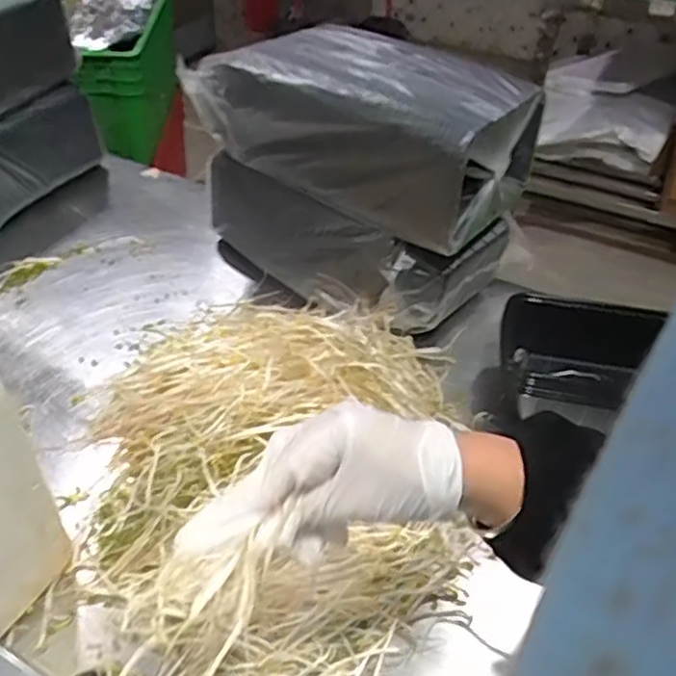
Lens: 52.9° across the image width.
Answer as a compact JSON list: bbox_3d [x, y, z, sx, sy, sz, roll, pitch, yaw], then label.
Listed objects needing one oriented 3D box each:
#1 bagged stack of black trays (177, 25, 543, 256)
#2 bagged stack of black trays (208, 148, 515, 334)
[{"bbox_3d":[0.027,-0.228,0.716,0.315,0.134,0.182,23,44,27],"label":"bagged stack of black trays"},{"bbox_3d":[0.017,-0.131,0.795,0.312,0.117,0.181,30,47,33],"label":"bagged stack of black trays"}]

